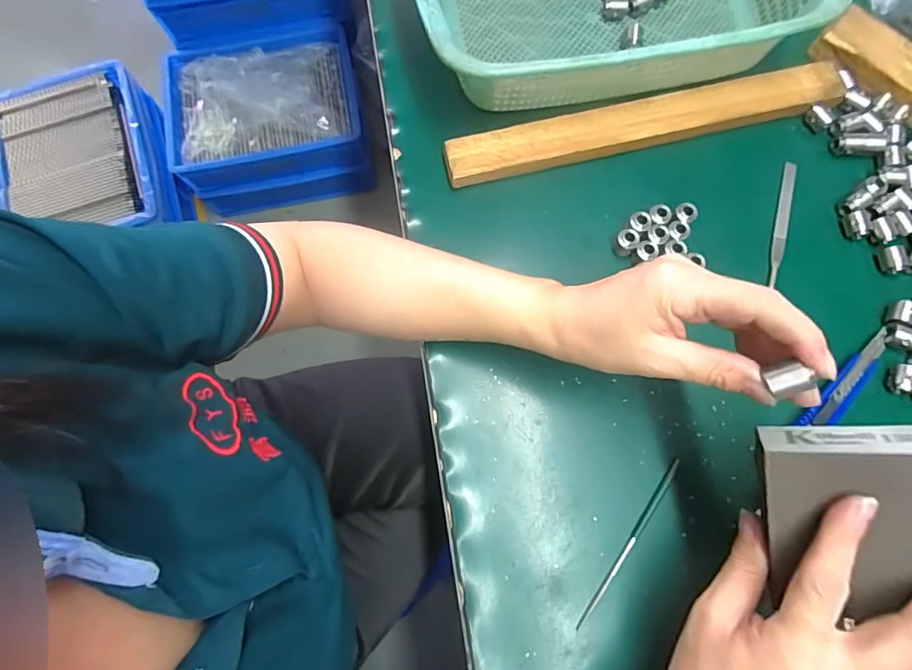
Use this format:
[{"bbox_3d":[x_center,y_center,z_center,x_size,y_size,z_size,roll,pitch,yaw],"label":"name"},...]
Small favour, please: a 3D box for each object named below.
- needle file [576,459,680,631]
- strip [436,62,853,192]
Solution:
[{"bbox_3d":[0.114,0.135,0.319,0.005,0.005,0.124,35,80,9],"label":"needle file"},{"bbox_3d":[0.146,-0.165,0.380,0.311,0.013,0.035,-13,77,-1],"label":"strip"}]

